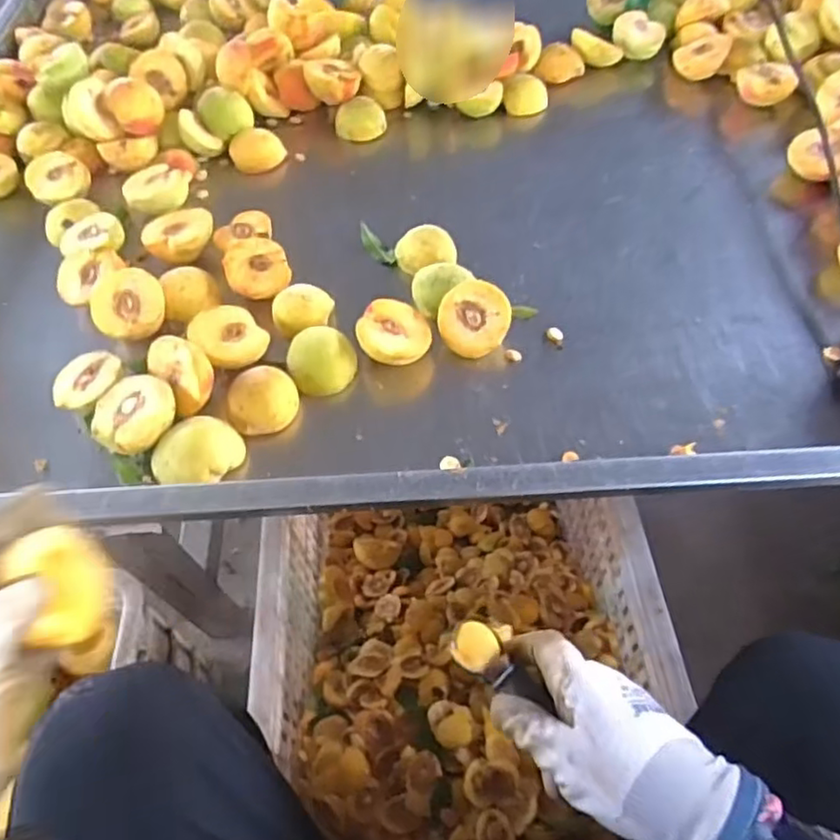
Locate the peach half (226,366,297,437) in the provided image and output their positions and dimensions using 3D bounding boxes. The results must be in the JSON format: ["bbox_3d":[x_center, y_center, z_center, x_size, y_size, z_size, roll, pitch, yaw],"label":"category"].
[{"bbox_3d":[-0.127,-0.014,0.531,0.056,0.045,0.048,-14,57,-8],"label":"peach half"}]

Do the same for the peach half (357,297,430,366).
[{"bbox_3d":[-0.022,-0.069,0.559,0.059,0.038,0.068,-18,58,-11],"label":"peach half"}]

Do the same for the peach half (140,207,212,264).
[{"bbox_3d":[-0.236,-0.176,0.645,0.066,0.038,0.056,-9,56,-5],"label":"peach half"}]

